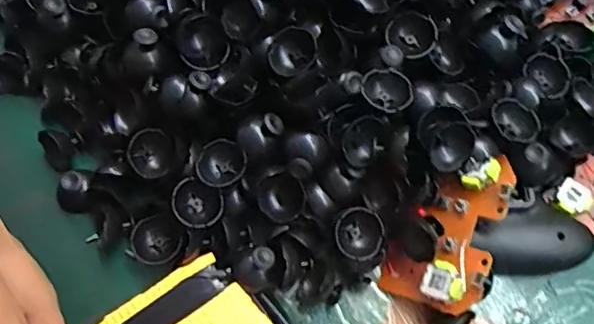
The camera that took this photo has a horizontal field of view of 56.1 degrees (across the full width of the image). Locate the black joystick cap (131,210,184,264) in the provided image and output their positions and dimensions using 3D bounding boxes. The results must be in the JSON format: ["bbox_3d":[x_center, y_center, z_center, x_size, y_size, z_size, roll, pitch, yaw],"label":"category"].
[{"bbox_3d":[-0.078,0.044,0.314,0.029,0.012,0.027,0,69,0],"label":"black joystick cap"}]

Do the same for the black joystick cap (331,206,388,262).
[{"bbox_3d":[0.034,0.040,0.305,0.028,0.017,0.027,0,69,0],"label":"black joystick cap"}]

